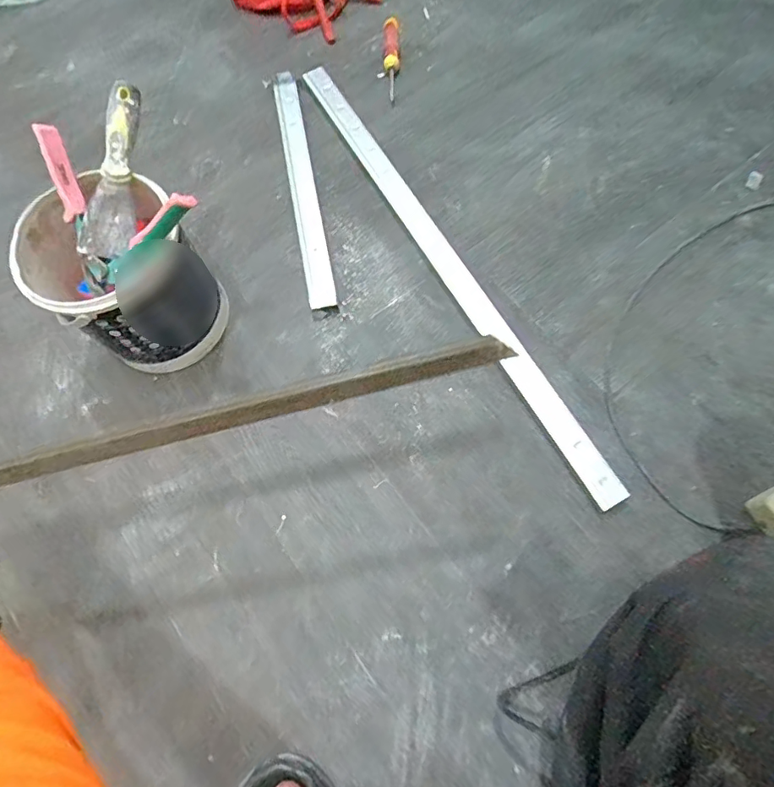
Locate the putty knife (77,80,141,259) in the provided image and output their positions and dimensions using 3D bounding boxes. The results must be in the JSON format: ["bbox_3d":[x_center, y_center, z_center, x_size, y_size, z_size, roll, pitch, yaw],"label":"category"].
[{"bbox_3d":[-0.306,-0.251,0.555,0.058,0.019,0.190,14,98,5],"label":"putty knife"}]

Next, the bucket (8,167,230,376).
[{"bbox_3d":[-0.325,-0.143,0.629,0.196,0.199,0.181,0,71,0],"label":"bucket"}]

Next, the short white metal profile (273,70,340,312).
[{"bbox_3d":[-0.135,-0.332,0.777,0.043,0.020,0.457,-11,71,-4],"label":"short white metal profile"}]

